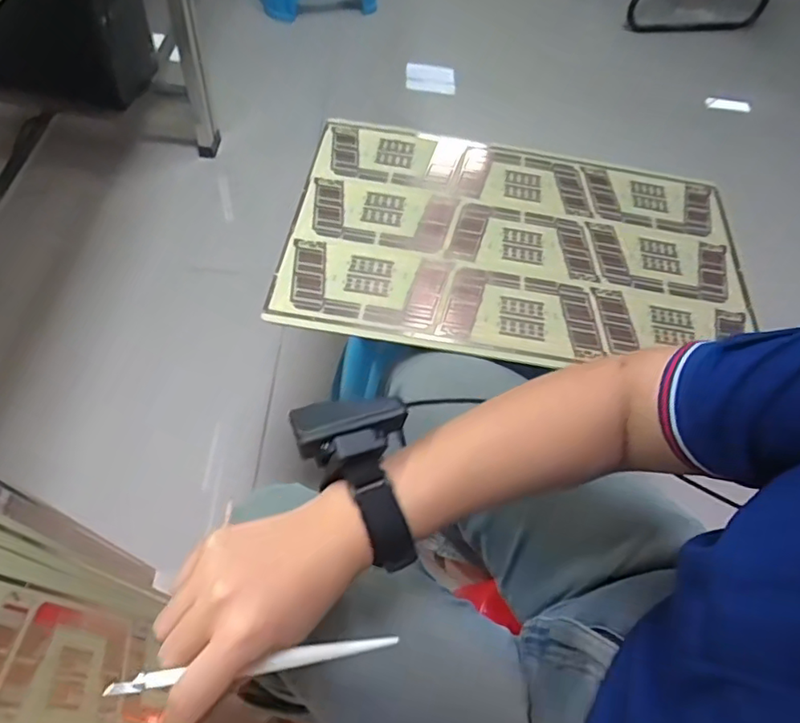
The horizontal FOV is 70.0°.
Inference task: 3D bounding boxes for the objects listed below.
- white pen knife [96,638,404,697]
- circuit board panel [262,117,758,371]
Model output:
[{"bbox_3d":[-0.074,0.162,0.307,0.150,0.008,0.010,-2,54,-17],"label":"white pen knife"},{"bbox_3d":[0.136,-0.137,0.650,0.499,0.012,0.330,11,57,0],"label":"circuit board panel"}]

